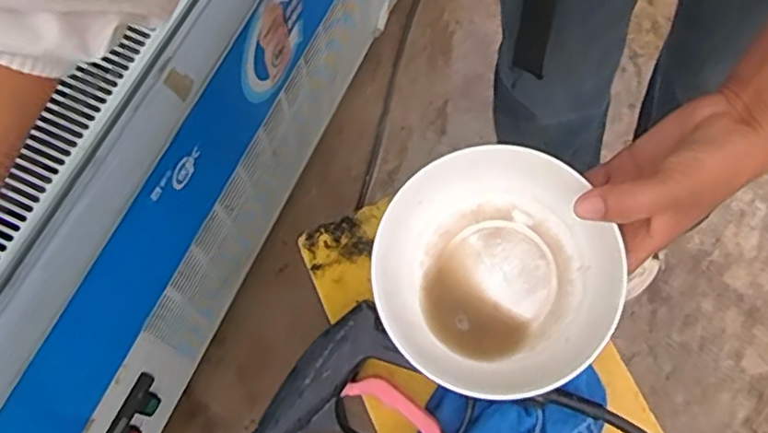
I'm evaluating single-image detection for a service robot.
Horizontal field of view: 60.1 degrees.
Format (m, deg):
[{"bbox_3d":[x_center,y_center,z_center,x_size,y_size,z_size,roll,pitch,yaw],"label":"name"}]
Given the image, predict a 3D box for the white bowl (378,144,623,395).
[{"bbox_3d":[0.069,0.035,0.405,0.140,0.071,0.140,-3,76,11],"label":"white bowl"}]

